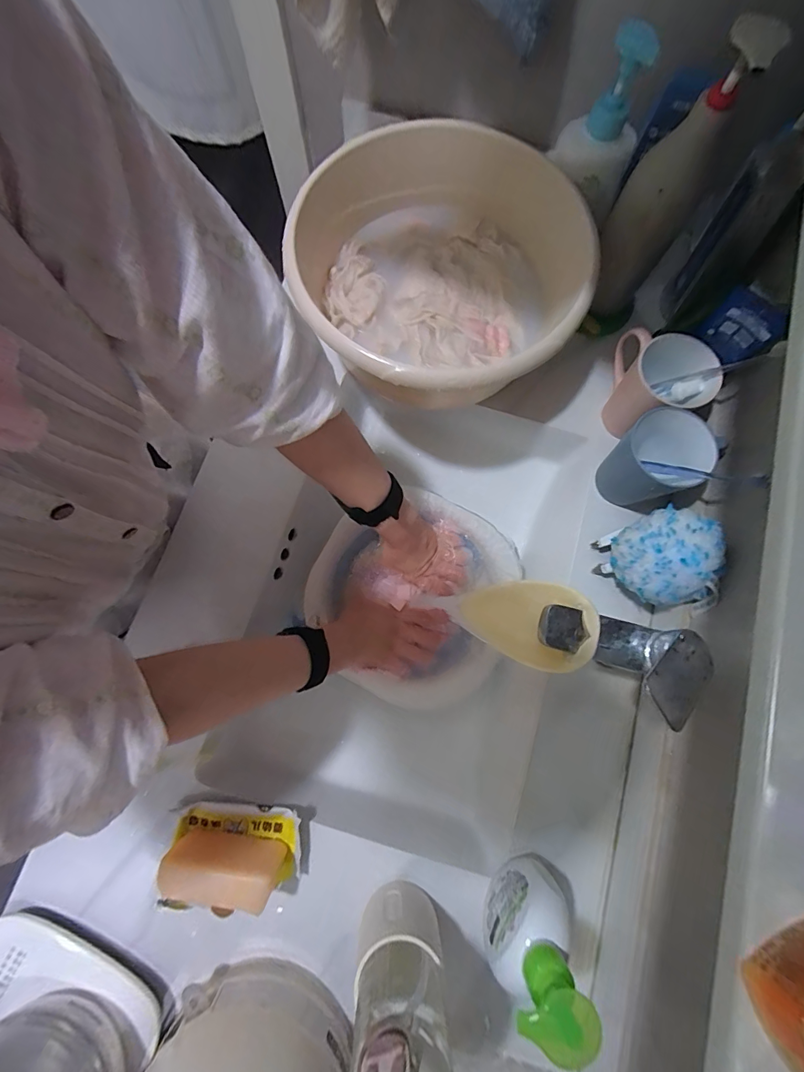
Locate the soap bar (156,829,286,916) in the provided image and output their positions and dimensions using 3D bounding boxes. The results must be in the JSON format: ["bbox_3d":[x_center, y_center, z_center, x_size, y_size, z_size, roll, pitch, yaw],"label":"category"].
[{"bbox_3d":[-0.171,0.318,0.386,0.102,0.069,0.028,11,78,2],"label":"soap bar"}]

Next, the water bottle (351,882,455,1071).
[{"bbox_3d":[-0.003,0.363,0.313,0.074,0.210,0.063,-9,78,-3],"label":"water bottle"}]

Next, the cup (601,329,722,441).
[{"bbox_3d":[0.297,-0.189,0.489,0.087,0.094,0.113,-14,78,-4],"label":"cup"}]

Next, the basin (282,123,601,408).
[{"bbox_3d":[0.064,-0.311,0.489,0.298,0.101,0.347,40,80,8],"label":"basin"}]

